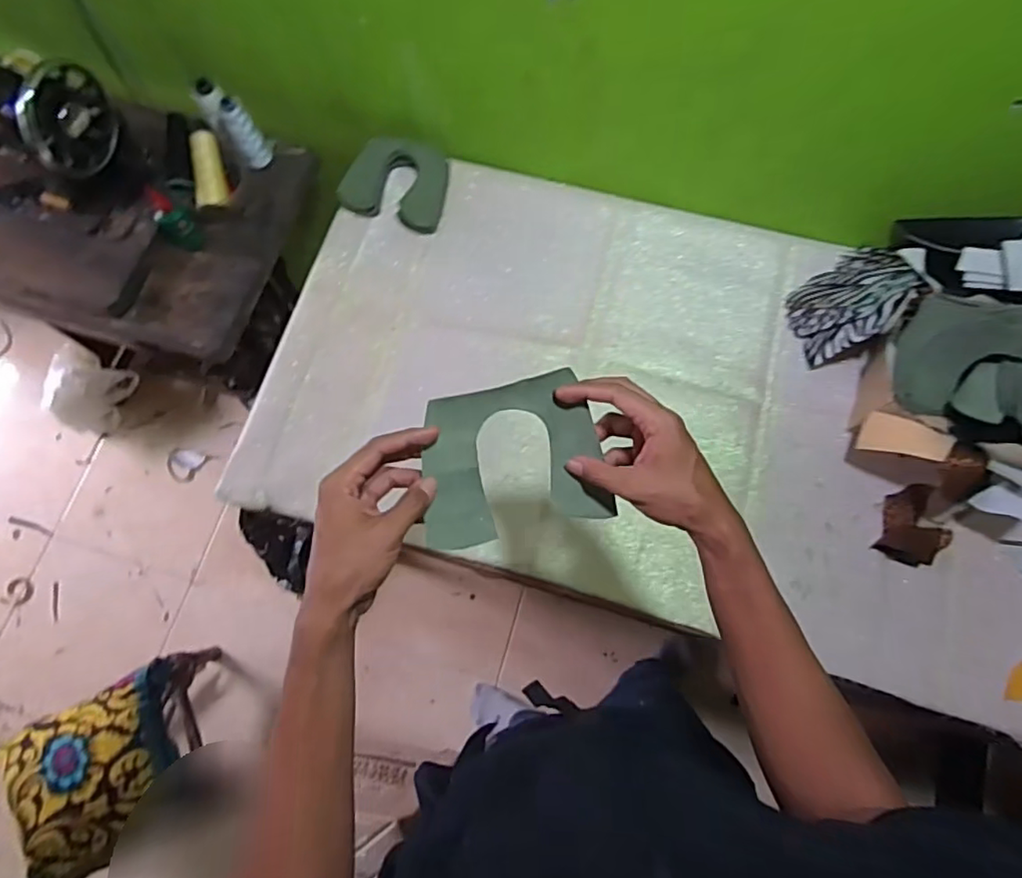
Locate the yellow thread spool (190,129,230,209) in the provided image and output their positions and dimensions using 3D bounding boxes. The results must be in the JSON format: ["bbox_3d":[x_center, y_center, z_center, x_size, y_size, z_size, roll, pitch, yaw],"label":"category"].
[{"bbox_3d":[-0.461,-0.411,0.925,0.034,0.037,0.110,-3,100,1],"label":"yellow thread spool"}]

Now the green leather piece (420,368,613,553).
[{"bbox_3d":[-0.001,0.016,0.482,0.145,0.016,0.119,-11,92,-6],"label":"green leather piece"}]

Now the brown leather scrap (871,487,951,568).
[{"bbox_3d":[0.526,0.112,0.785,0.079,0.015,0.106,22,75,8],"label":"brown leather scrap"}]

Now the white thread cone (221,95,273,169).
[{"bbox_3d":[-0.411,-0.475,0.947,0.048,0.115,0.042,-31,75,-8],"label":"white thread cone"}]

